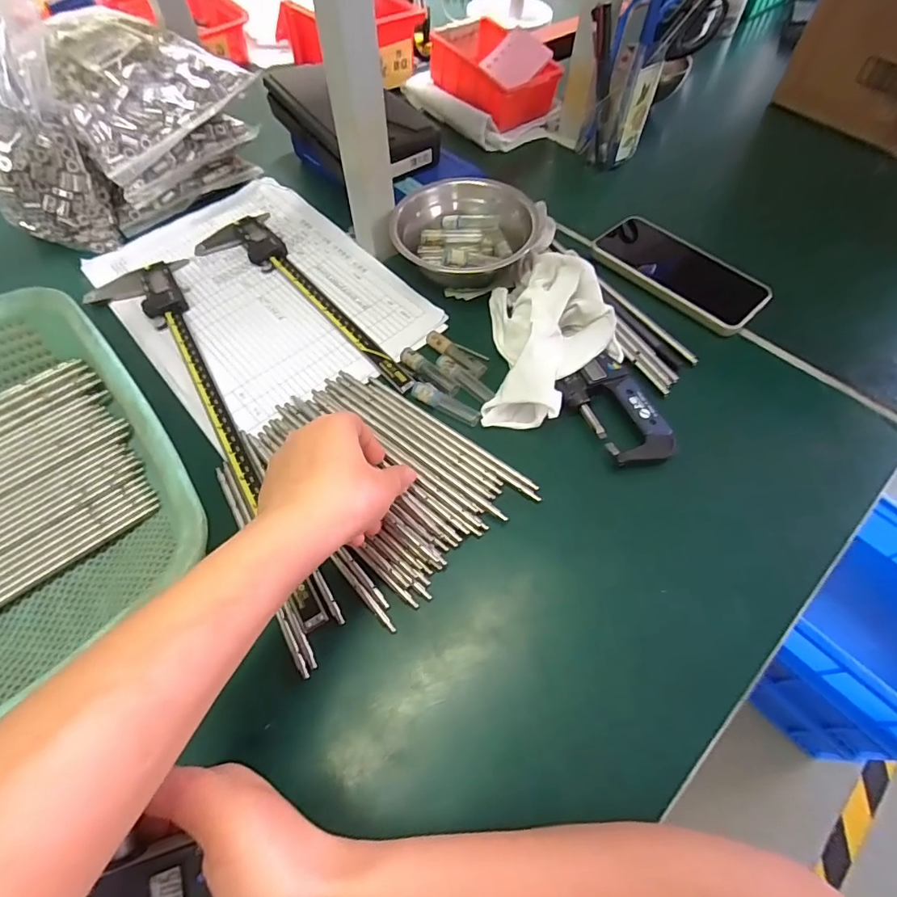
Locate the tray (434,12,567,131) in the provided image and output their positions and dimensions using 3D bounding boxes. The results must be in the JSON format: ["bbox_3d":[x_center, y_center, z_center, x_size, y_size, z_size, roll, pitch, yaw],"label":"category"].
[{"bbox_3d":[0.056,-0.465,0.601,0.102,0.054,0.149,-36,65,-18],"label":"tray"}]

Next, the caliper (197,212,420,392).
[{"bbox_3d":[-0.140,-0.130,0.439,0.078,0.011,0.275,-32,64,-18],"label":"caliper"}]

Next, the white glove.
[{"bbox_3d":[0.087,-0.101,0.397,0.108,0.041,0.177,3,60,4],"label":"white glove"}]

